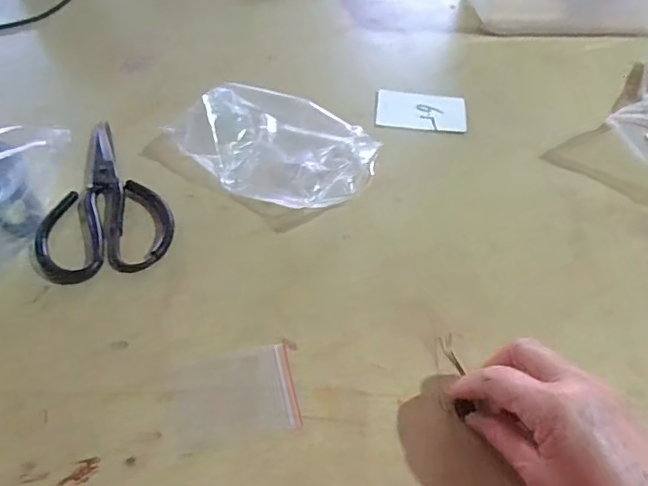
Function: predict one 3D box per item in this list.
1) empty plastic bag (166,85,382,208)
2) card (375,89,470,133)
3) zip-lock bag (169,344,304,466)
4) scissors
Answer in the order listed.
[{"bbox_3d":[-0.046,-0.091,0.509,0.172,0.053,0.108,23,53,16],"label":"empty plastic bag"},{"bbox_3d":[0.104,-0.142,0.591,0.094,0.004,0.063,7,51,3],"label":"card"},{"bbox_3d":[-0.060,0.101,0.366,0.083,0.005,0.063,-12,52,-12],"label":"zip-lock bag"},{"bbox_3d":[-0.191,-0.042,0.483,0.105,0.009,0.175,-11,52,-11],"label":"scissors"}]

